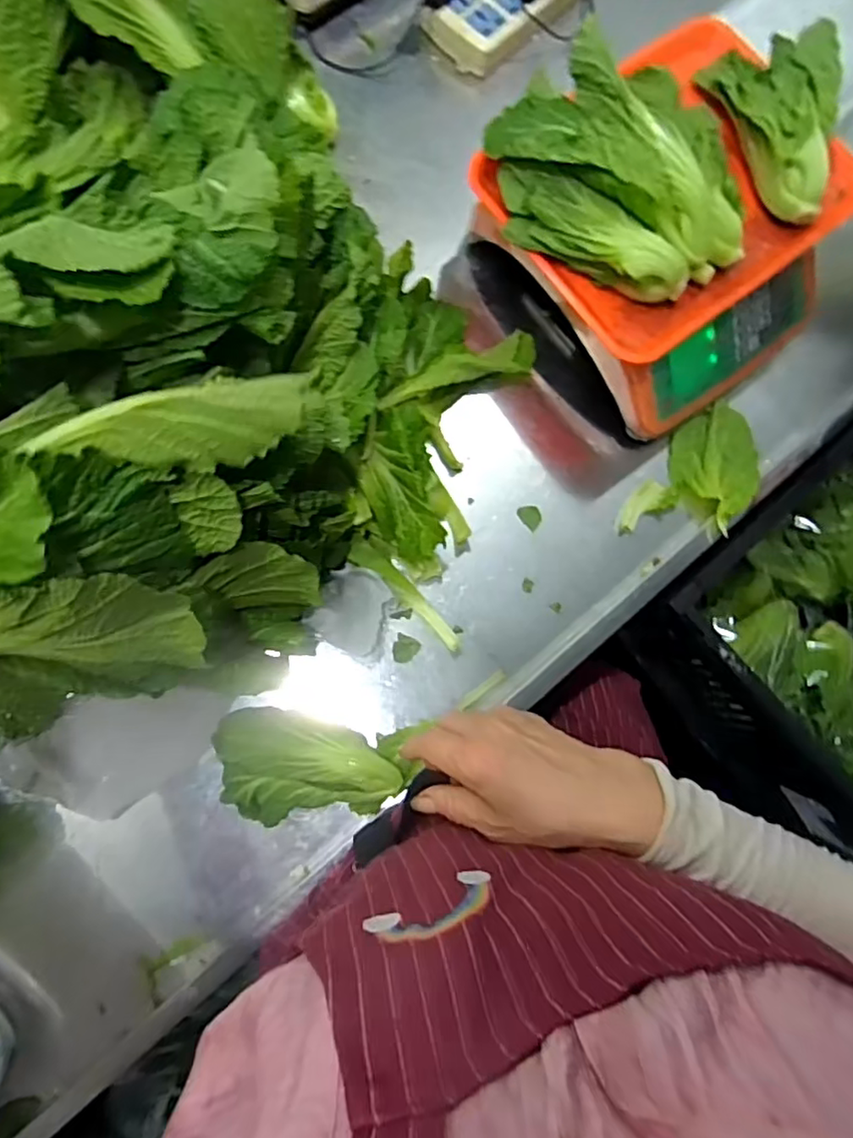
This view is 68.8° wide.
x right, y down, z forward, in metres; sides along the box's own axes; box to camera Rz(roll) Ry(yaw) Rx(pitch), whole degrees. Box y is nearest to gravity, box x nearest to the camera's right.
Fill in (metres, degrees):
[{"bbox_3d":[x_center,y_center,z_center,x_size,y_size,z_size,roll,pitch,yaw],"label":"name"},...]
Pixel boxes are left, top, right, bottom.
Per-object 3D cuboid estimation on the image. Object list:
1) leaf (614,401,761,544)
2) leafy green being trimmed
[{"bbox_3d":[0.270,-0.086,0.613,0.089,0.032,0.163,36,81,3],"label":"leaf"},{"bbox_3d":[-0.097,0.170,0.535,0.163,0.034,0.087,7,80,-5],"label":"leafy green being trimmed"}]

